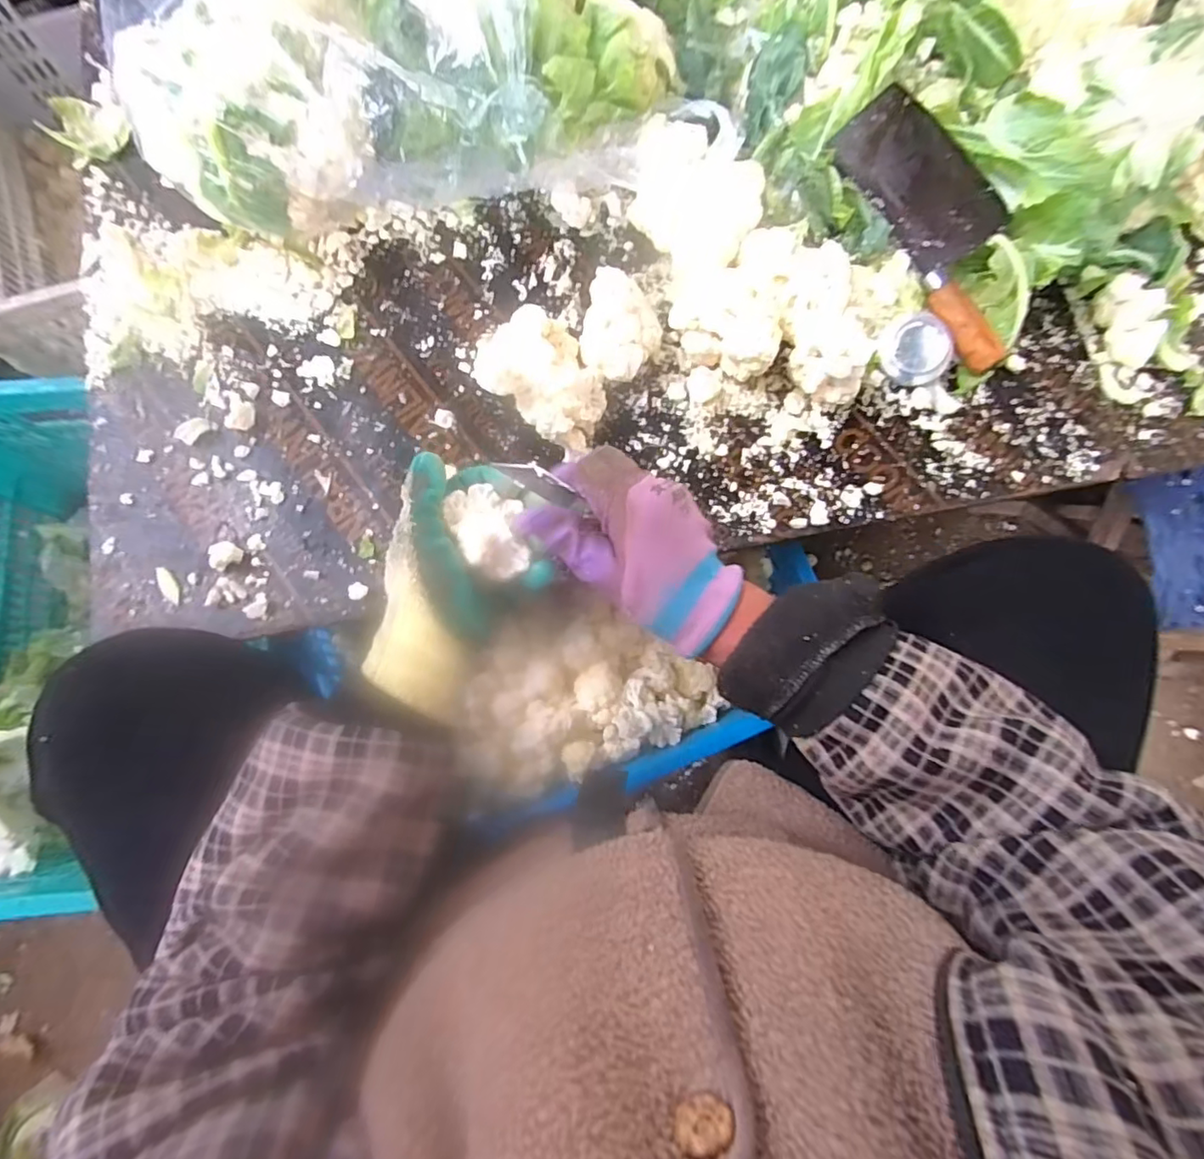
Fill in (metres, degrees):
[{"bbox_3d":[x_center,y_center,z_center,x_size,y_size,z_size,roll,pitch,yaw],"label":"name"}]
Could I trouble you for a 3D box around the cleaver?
[{"bbox_3d":[0.313,-0.325,0.529,0.090,0.035,0.264,-27,80,-7],"label":"cleaver"}]

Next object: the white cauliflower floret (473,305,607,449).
[{"bbox_3d":[-0.043,-0.172,0.493,0.101,0.064,0.092,0,78,-2],"label":"white cauliflower floret"}]

